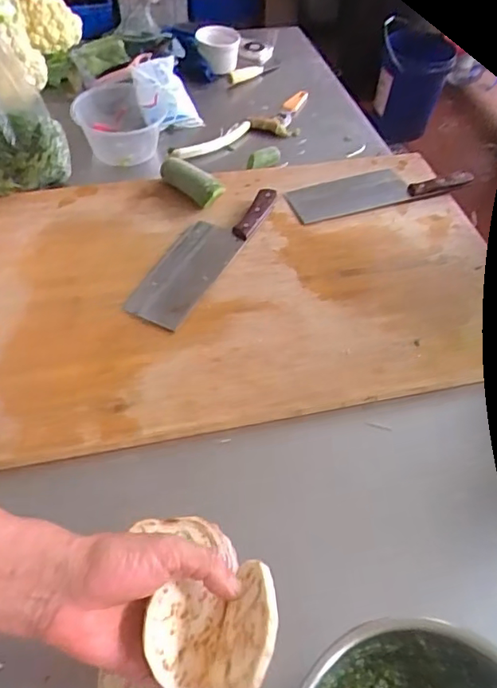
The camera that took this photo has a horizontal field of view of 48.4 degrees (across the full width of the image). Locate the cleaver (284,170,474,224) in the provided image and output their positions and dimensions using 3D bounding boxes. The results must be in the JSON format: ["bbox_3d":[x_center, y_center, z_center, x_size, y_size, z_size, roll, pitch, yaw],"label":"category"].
[{"bbox_3d":[0.222,-0.281,0.969,0.319,0.034,0.100,-11,54,-12],"label":"cleaver"}]

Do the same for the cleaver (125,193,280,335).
[{"bbox_3d":[-0.065,-0.146,0.847,0.097,0.024,0.315,25,55,16],"label":"cleaver"}]

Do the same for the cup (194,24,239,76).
[{"bbox_3d":[-0.073,-0.644,1.210,0.091,0.079,0.073,21,53,15],"label":"cup"}]

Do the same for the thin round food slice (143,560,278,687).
[{"bbox_3d":[-0.023,0.198,0.390,0.082,0.060,0.089,16,52,12],"label":"thin round food slice"}]

